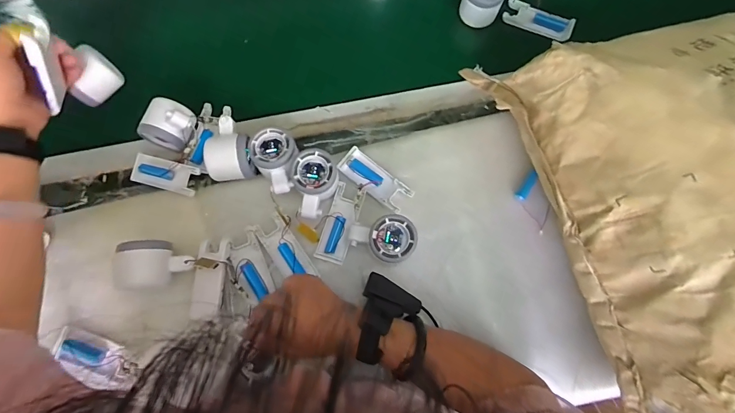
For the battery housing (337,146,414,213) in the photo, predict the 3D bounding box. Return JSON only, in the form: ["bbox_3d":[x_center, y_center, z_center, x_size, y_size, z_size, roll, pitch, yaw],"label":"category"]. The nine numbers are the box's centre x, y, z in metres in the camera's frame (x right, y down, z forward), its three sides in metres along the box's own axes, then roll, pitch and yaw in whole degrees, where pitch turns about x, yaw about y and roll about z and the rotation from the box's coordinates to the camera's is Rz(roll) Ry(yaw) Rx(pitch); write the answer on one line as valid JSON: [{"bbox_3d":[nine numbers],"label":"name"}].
[{"bbox_3d":[0.009,-0.037,0.494,0.104,0.022,0.040,38,80,10],"label":"battery housing"}]

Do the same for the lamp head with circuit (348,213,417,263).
[{"bbox_3d":[0.018,0.044,0.460,0.080,0.053,0.057,-5,76,0],"label":"lamp head with circuit"}]

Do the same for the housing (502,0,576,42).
[{"bbox_3d":[0.264,-0.288,0.565,0.104,0.008,0.045,24,78,8],"label":"housing"}]

